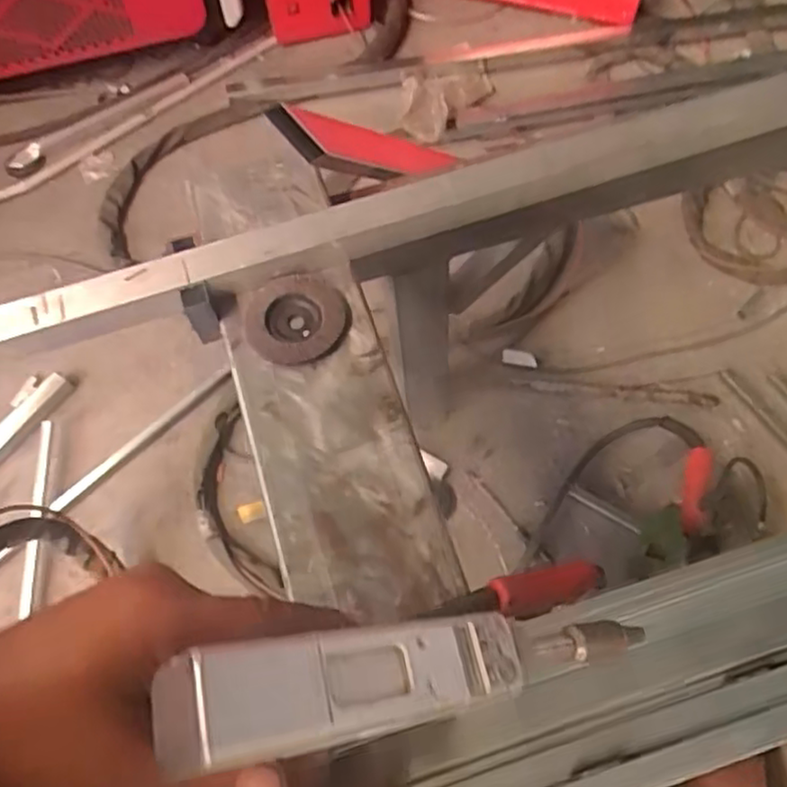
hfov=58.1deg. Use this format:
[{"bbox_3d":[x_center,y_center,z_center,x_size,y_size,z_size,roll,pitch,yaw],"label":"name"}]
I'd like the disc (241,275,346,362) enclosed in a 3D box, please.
[{"bbox_3d":[-0.097,-0.075,0.702,0.098,0.014,0.093,-1,65,1],"label":"disc"}]

